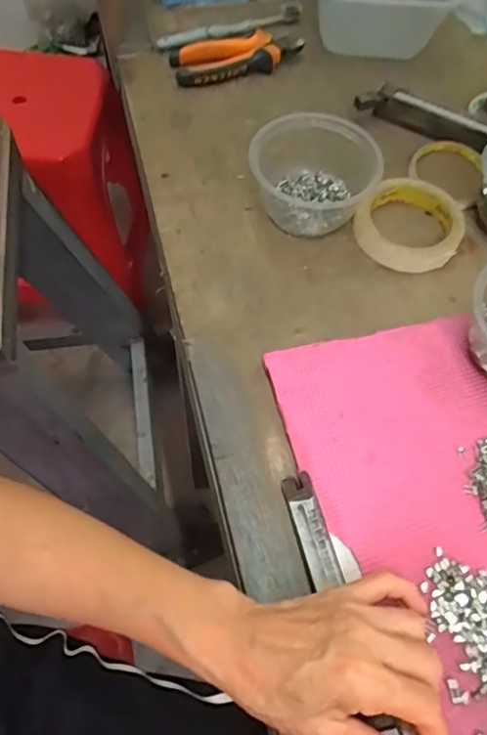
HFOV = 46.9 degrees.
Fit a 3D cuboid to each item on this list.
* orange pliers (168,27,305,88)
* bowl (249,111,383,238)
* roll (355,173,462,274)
[{"bbox_3d":[-0.006,-0.350,0.621,0.148,0.017,0.060,-20,63,-11],"label":"orange pliers"},{"bbox_3d":[0.066,-0.179,0.517,0.114,0.069,0.095,16,63,9],"label":"bowl"},{"bbox_3d":[0.157,-0.135,0.521,0.091,0.027,0.091,0,61,0],"label":"roll"}]

